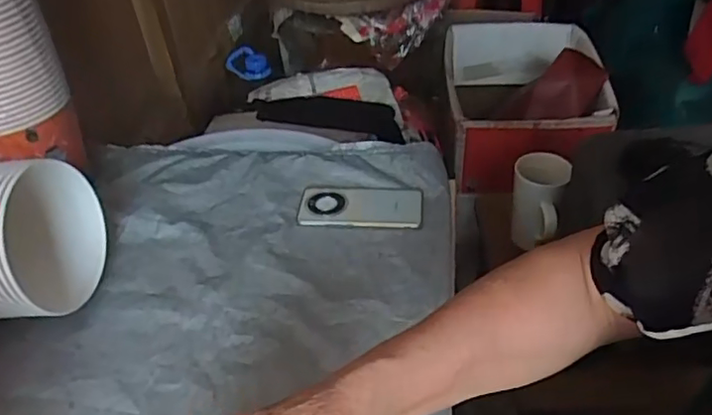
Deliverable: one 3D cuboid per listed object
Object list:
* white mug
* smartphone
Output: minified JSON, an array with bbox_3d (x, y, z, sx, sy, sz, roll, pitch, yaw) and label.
[{"bbox_3d":[0.291,-0.008,0.931,0.081,0.134,0.091,10,41,16],"label":"white mug"},{"bbox_3d":[0.007,-0.007,0.789,0.163,0.010,0.086,1,39,6],"label":"smartphone"}]

